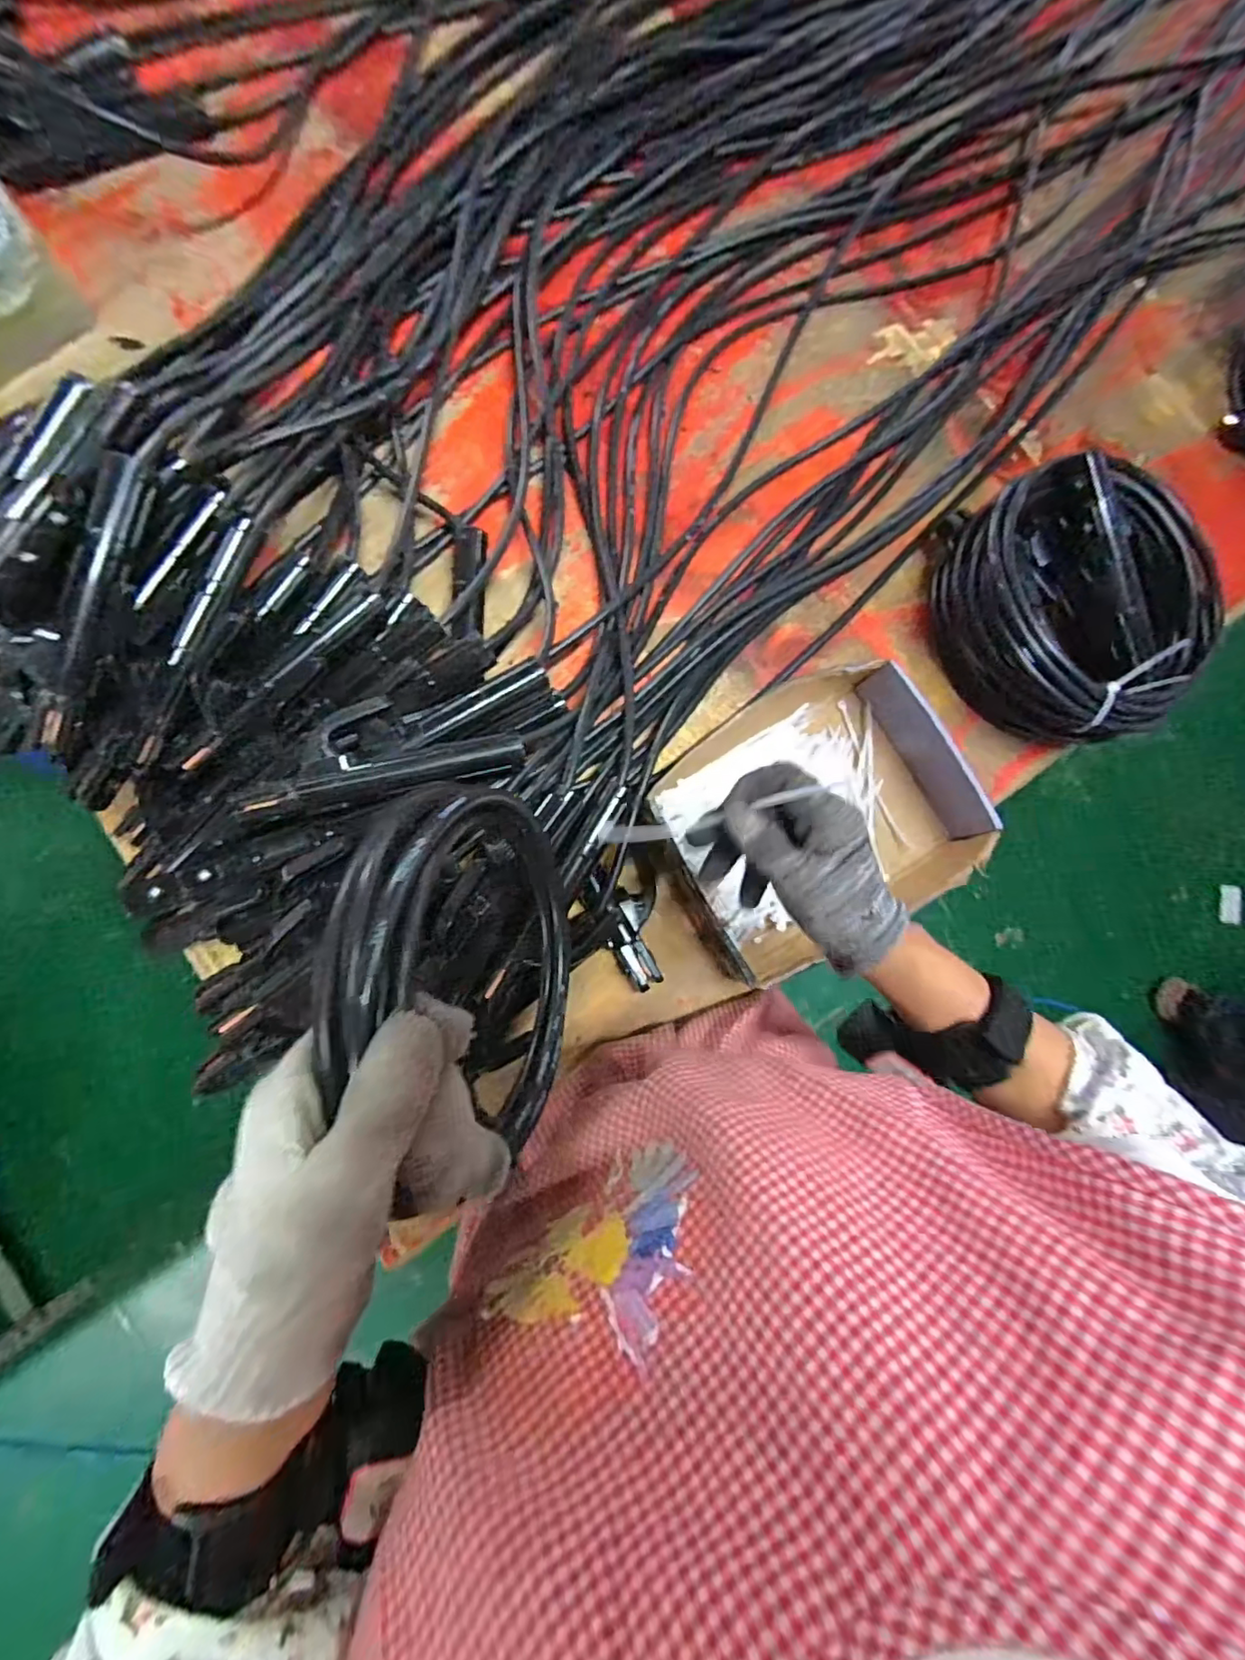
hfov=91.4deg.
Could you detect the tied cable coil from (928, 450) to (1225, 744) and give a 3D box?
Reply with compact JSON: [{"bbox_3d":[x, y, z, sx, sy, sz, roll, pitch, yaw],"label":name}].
[{"bbox_3d":[0.400,-0.202,0.532,0.209,0.087,0.225,0,83,-2],"label":"tied cable coil"}]

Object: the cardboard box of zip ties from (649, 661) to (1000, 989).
[{"bbox_3d":[0.163,-0.015,0.511,0.242,0.059,0.207,-27,85,-5],"label":"cardboard box of zip ties"}]

